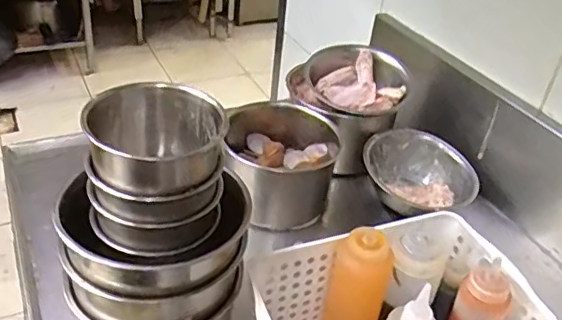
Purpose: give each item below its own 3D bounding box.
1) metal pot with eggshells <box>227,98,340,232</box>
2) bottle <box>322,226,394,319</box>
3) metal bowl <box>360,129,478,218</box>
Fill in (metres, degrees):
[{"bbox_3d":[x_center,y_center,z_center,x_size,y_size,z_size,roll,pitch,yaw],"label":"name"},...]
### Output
[{"bbox_3d":[-0.003,0.002,0.828,0.148,0.125,0.148,4,35,-3],"label":"metal pot with eggshells"},{"bbox_3d":[0.080,0.144,0.594,0.059,0.176,0.052,13,36,9],"label":"bottle"},{"bbox_3d":[0.215,0.017,0.874,0.162,0.078,0.162,11,36,7],"label":"metal bowl"}]

